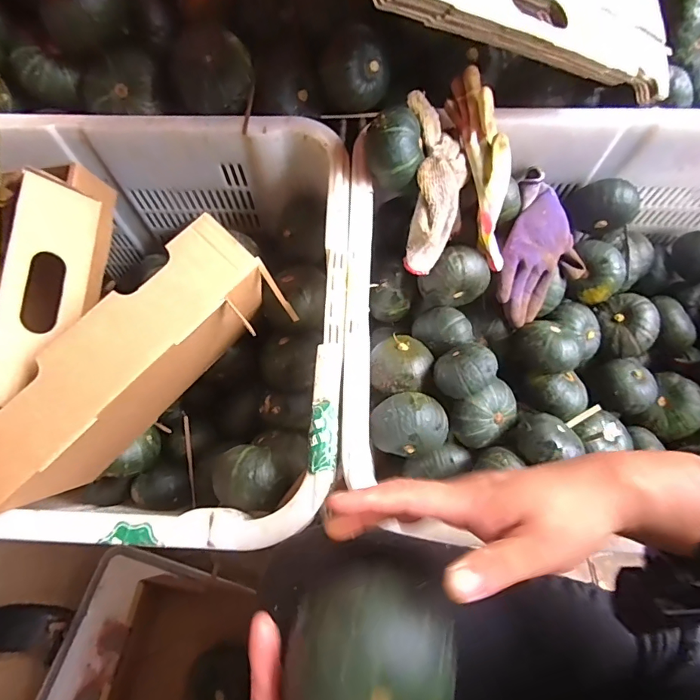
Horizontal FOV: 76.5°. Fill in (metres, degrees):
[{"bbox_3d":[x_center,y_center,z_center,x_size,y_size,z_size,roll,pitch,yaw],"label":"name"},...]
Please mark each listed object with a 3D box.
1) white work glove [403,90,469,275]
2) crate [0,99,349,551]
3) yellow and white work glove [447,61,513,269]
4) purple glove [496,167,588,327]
[{"bbox_3d":[0.094,-0.178,0.484,0.059,0.034,0.186,2,105,1],"label":"white work glove"},{"bbox_3d":[-0.341,-0.035,0.521,0.687,0.331,0.460,2,69,1],"label":"crate"},{"bbox_3d":[0.147,-0.194,0.506,0.042,0.073,0.218,-16,106,-6],"label":"yellow and white work glove"},{"bbox_3d":[0.251,-0.123,0.564,0.116,0.077,0.181,19,71,7],"label":"purple glove"}]

